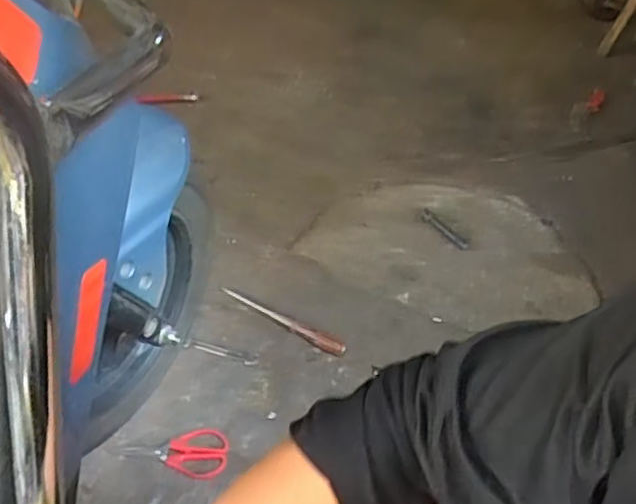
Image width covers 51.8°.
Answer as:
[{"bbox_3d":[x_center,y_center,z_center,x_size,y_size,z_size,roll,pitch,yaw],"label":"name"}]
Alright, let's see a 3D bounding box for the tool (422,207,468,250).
[{"bbox_3d":[0.264,-0.049,1.380,0.032,0.014,0.134,-22,49,-26],"label":"tool"}]

